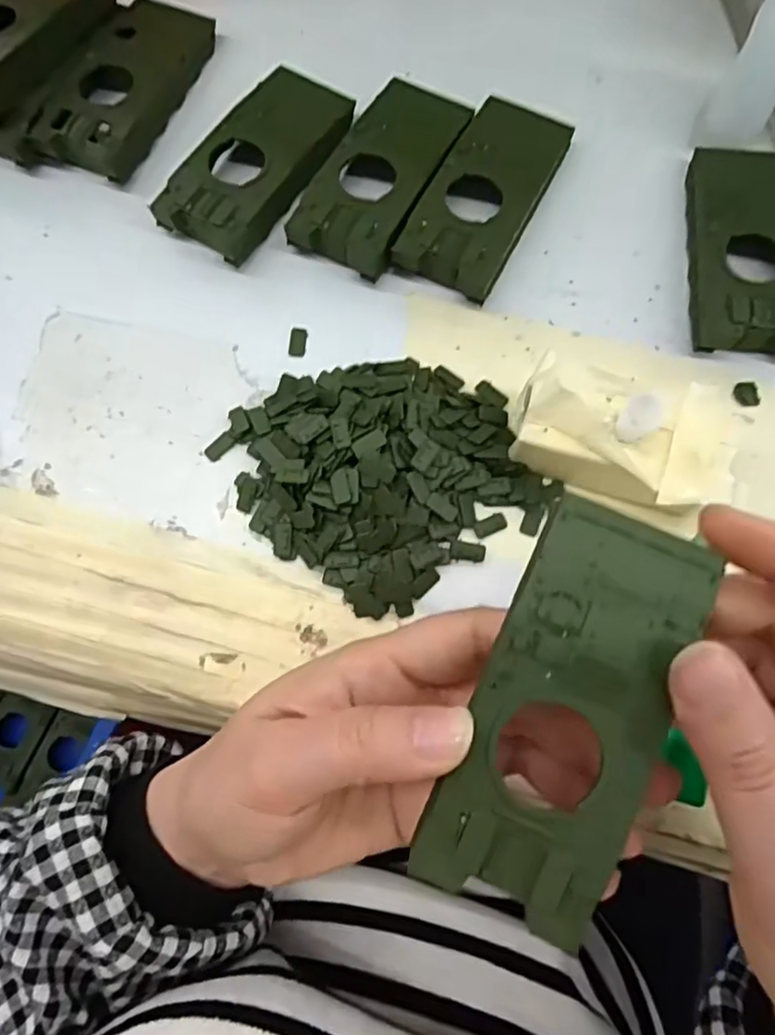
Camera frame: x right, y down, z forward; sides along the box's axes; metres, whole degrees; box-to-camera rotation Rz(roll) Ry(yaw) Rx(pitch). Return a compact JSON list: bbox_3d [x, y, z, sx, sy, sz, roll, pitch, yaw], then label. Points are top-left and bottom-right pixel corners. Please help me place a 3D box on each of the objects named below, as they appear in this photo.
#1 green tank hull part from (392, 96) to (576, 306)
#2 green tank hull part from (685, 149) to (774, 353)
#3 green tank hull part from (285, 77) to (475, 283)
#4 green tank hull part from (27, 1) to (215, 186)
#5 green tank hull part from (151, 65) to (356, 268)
[{"bbox_3d":[0.046,-0.148,0.291,0.045,0.022,0.104,26,77,8],"label":"green tank hull part"},{"bbox_3d":[0.161,-0.120,0.281,0.050,0.020,0.108,5,75,3],"label":"green tank hull part"},{"bbox_3d":[-0.001,-0.161,0.294,0.046,0.021,0.105,26,77,8],"label":"green tank hull part"},{"bbox_3d":[-0.129,-0.213,0.309,0.052,0.021,0.101,21,76,7],"label":"green tank hull part"},{"bbox_3d":[-0.058,-0.168,0.298,0.053,0.021,0.105,29,77,9],"label":"green tank hull part"}]

